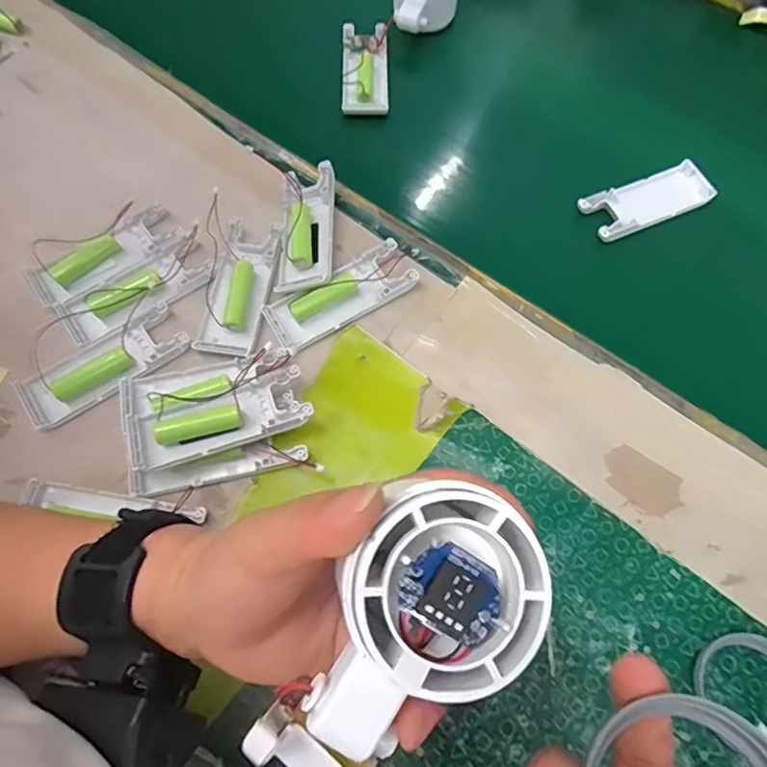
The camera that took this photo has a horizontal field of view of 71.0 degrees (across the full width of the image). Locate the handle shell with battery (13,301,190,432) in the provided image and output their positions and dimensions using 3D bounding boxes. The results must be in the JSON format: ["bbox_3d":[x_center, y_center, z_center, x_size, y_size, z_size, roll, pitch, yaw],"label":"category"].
[{"bbox_3d":[-0.180,-0.012,0.349,0.101,0.012,0.041,-35,73,-14],"label":"handle shell with battery"}]

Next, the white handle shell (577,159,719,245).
[{"bbox_3d":[0.206,-0.143,0.420,0.103,0.008,0.041,-21,70,-10],"label":"white handle shell"}]

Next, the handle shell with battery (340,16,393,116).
[{"bbox_3d":[-0.015,-0.271,0.463,0.041,0.018,0.094,1,68,-1],"label":"handle shell with battery"}]

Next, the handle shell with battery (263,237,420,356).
[{"bbox_3d":[-0.029,-0.062,0.369,0.101,0.014,0.039,-30,72,-13],"label":"handle shell with battery"}]

